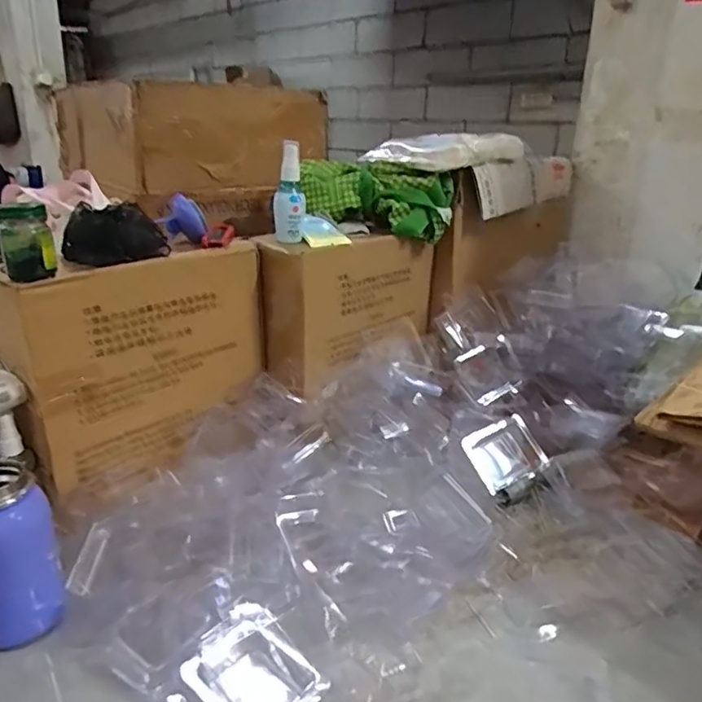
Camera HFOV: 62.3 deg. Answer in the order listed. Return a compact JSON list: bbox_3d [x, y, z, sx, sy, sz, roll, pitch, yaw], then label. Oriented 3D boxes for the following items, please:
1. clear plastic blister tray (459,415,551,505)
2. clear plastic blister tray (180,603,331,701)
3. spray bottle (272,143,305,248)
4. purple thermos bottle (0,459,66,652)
[{"bbox_3d":[0.189,0.127,0.700,0.082,0.084,0.026,-27,-16,-11],"label":"clear plastic blister tray"},{"bbox_3d":[-0.075,0.244,0.444,0.075,0.021,0.093,-16,29,-42],"label":"clear plastic blister tray"},{"bbox_3d":[-0.075,-0.191,0.708,0.037,0.119,0.030,0,21,-5],"label":"spray bottle"},{"bbox_3d":[-0.286,0.162,0.479,0.074,0.135,0.072,-9,24,-31],"label":"purple thermos bottle"}]

